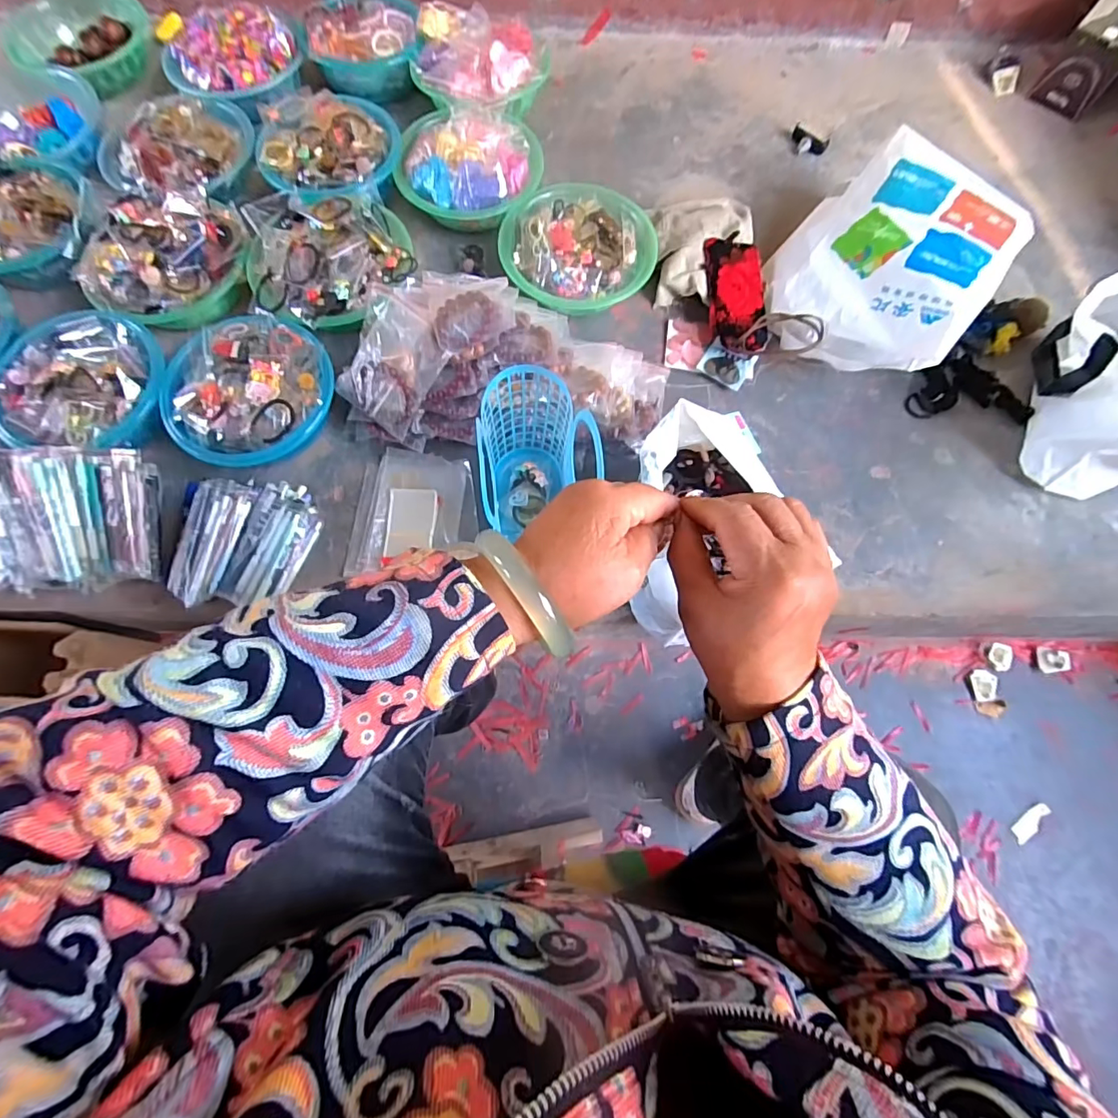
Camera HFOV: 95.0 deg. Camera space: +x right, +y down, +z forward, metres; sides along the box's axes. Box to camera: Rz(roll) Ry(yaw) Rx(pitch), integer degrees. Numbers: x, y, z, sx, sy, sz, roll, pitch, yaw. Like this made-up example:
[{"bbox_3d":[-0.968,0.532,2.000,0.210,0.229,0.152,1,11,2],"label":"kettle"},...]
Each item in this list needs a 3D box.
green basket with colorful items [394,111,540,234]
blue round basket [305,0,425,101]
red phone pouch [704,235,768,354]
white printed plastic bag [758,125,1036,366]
[{"bbox_3d":[-0.149,-0.634,0.838,0.229,0.094,0.193,6,73,0],"label":"green basket with colorful items"},{"bbox_3d":[-0.345,-0.934,0.924,0.189,0.063,0.183,0,73,-1],"label":"blue round basket"},{"bbox_3d":[0.282,-0.416,0.808,0.097,0.035,0.191,-3,73,-2],"label":"red phone pouch"},{"bbox_3d":[0.489,-0.443,0.770,0.280,0.122,0.328,39,76,9],"label":"white printed plastic bag"}]

